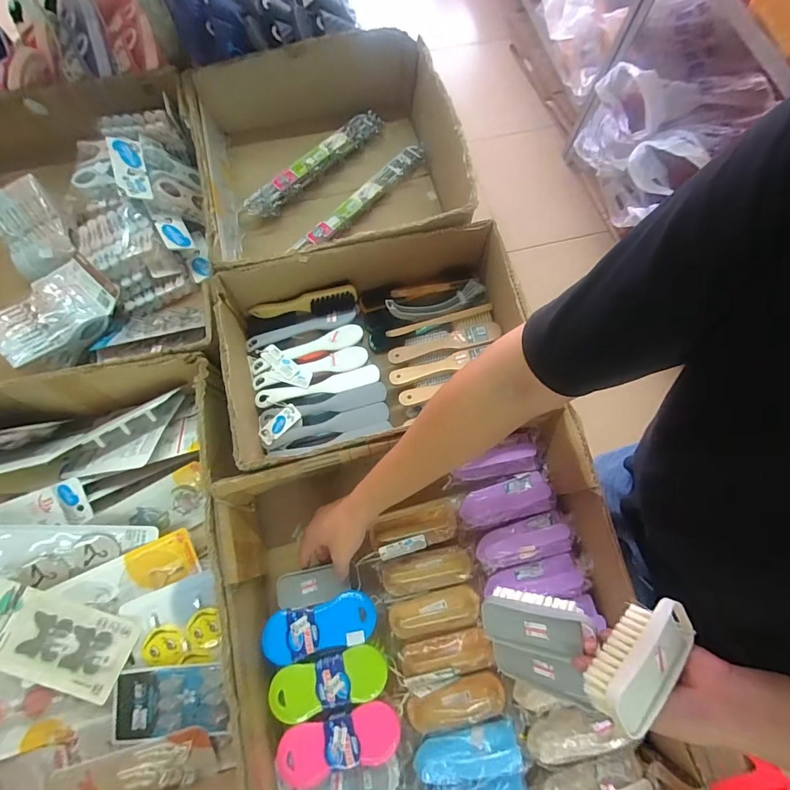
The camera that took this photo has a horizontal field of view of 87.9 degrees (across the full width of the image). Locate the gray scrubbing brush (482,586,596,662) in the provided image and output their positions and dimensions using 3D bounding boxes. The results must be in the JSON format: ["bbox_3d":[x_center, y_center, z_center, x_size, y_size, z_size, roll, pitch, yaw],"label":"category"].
[{"bbox_3d":[0.154,0.248,0.452,0.106,0.040,0.051,-4,97,33],"label":"gray scrubbing brush"}]

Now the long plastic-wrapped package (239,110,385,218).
[{"bbox_3d":[-0.155,-0.453,0.801,0.327,0.039,0.049,-41,77,-12],"label":"long plastic-wrapped package"}]

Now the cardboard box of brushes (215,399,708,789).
[{"bbox_3d":[0.066,0.342,0.529,0.485,0.125,0.571,-12,73,-5],"label":"cardboard box of brushes"}]

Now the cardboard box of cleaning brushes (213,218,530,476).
[{"bbox_3d":[-0.021,-0.084,0.658,0.452,0.149,0.270,-13,73,-5],"label":"cardboard box of cleaning brushes"}]

